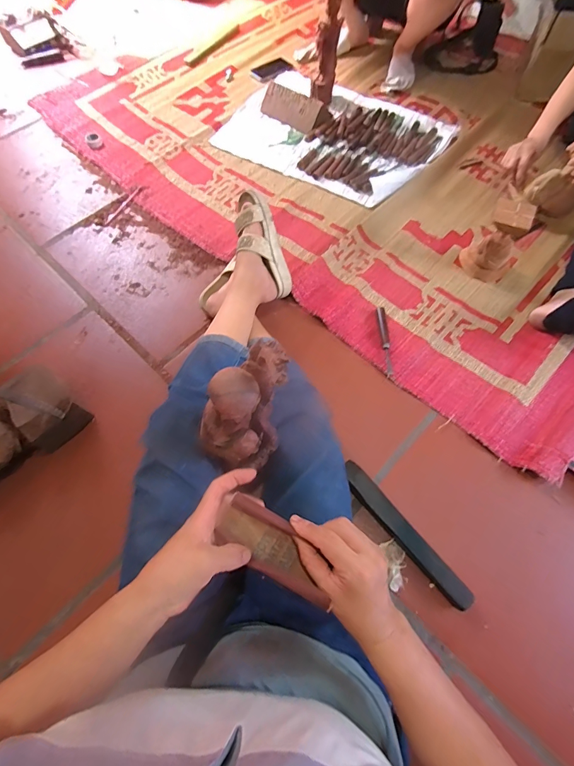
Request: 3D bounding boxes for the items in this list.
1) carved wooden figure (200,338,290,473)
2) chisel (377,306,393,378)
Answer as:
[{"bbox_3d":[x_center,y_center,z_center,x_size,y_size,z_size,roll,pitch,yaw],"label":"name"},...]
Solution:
[{"bbox_3d":[-0.046,0.043,0.439,0.073,0.223,0.109,41,71,16],"label":"carved wooden figure"},{"bbox_3d":[0.227,-0.097,0.843,0.018,0.016,0.174,-2,68,-2],"label":"chisel"}]

